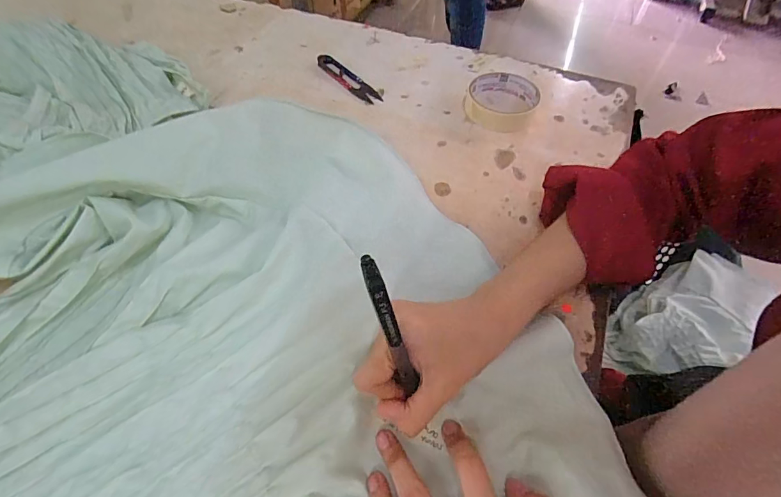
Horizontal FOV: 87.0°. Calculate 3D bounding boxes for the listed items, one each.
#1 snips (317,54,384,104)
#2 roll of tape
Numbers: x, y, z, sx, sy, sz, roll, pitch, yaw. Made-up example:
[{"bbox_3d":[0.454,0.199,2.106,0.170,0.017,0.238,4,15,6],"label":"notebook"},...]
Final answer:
[{"bbox_3d":[-0.053,-0.218,0.524,0.026,0.009,0.115,-35,62,-24],"label":"snips"},{"bbox_3d":[0.131,-0.174,0.487,0.080,0.025,0.080,1,54,-1],"label":"roll of tape"}]

